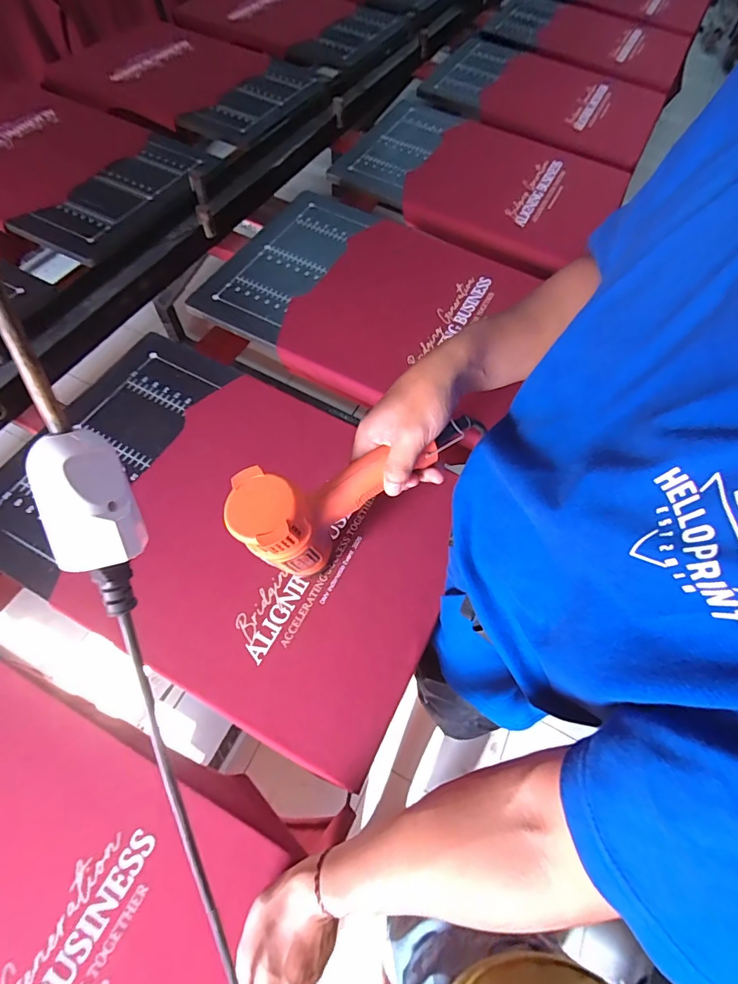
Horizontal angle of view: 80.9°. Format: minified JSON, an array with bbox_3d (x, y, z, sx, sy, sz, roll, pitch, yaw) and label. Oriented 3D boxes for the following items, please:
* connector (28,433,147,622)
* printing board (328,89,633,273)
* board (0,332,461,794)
[{"bbox_3d":[-0.133,0.021,0.214,0.036,0.098,0.026,-8,21,-7],"label":"connector"},{"bbox_3d":[0.255,-0.743,1.002,0.590,0.035,0.484,29,66,10],"label":"printing board"},{"bbox_3d":[-0.188,0.019,0.564,0.592,0.023,0.384,27,64,11],"label":"board"}]

